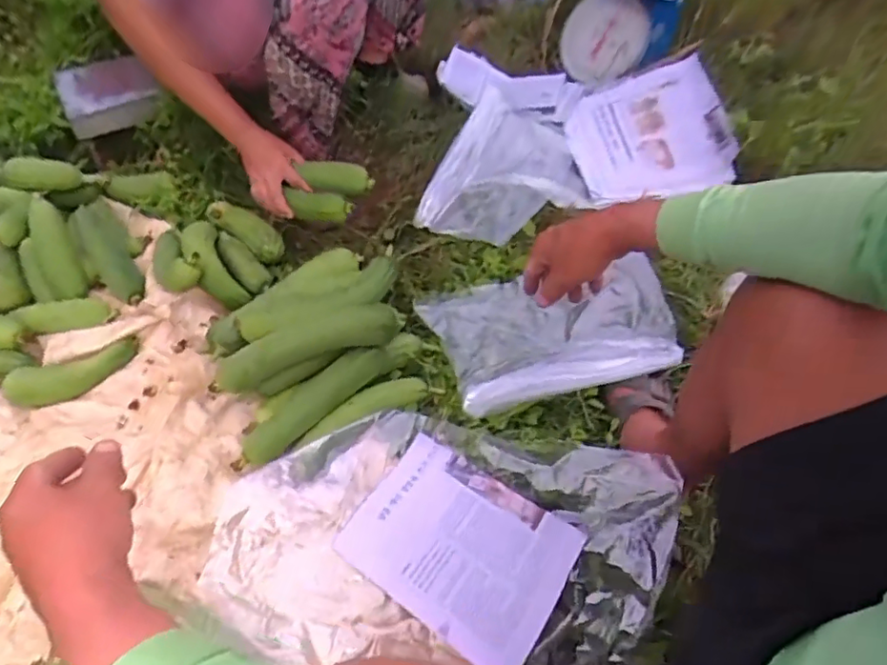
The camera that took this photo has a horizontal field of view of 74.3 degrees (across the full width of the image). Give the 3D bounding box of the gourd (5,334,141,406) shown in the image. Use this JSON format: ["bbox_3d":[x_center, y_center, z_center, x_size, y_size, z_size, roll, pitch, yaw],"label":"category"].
[{"bbox_3d":[-0.543,0.059,0.862,0.182,0.046,0.057,-28,63,-17],"label":"gourd"}]

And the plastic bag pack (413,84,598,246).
[{"bbox_3d":[0.135,-0.293,1.085,0.269,0.074,0.364,18,60,9],"label":"plastic bag pack"}]

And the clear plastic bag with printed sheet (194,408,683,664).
[{"bbox_3d":[-0.014,0.247,0.738,0.572,0.104,0.307,3,59,1],"label":"clear plastic bag with printed sheet"}]

